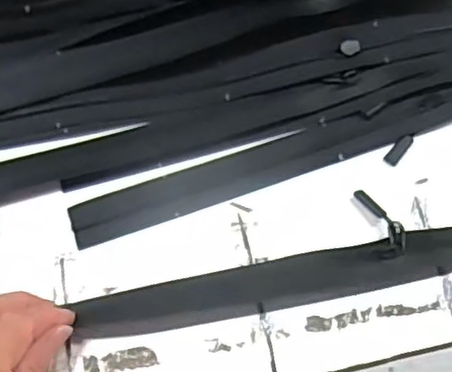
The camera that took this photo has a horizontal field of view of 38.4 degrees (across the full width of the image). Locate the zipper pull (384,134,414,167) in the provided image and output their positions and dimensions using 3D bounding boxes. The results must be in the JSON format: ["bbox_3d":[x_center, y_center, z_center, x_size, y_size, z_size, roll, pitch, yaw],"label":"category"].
[{"bbox_3d":[0.116,-0.025,0.434,0.010,0.004,0.026,34,69,14],"label":"zipper pull"}]

